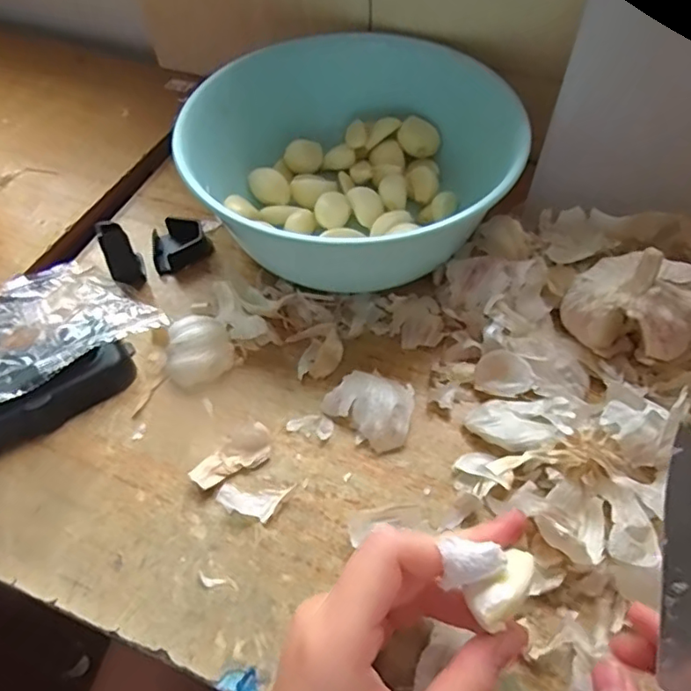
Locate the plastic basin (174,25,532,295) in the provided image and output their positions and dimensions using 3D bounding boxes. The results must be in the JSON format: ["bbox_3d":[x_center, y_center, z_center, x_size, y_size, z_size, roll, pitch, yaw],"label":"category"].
[{"bbox_3d":[0.011,-0.117,0.364,0.163,0.075,0.190,36,62,22],"label":"plastic basin"}]

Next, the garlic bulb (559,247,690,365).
[{"bbox_3d":[0.151,-0.023,0.301,0.063,0.048,0.045,35,61,21],"label":"garlic bulb"}]

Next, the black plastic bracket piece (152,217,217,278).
[{"bbox_3d":[-0.106,-0.066,0.373,0.037,0.020,0.029,-23,58,-16],"label":"black plastic bracket piece"}]

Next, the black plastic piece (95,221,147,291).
[{"bbox_3d":[-0.136,-0.054,0.354,0.021,0.044,0.012,-38,39,-20],"label":"black plastic piece"}]

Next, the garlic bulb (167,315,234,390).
[{"bbox_3d":[-0.082,0.003,0.324,0.037,0.025,0.031,-19,57,-13],"label":"garlic bulb"}]

